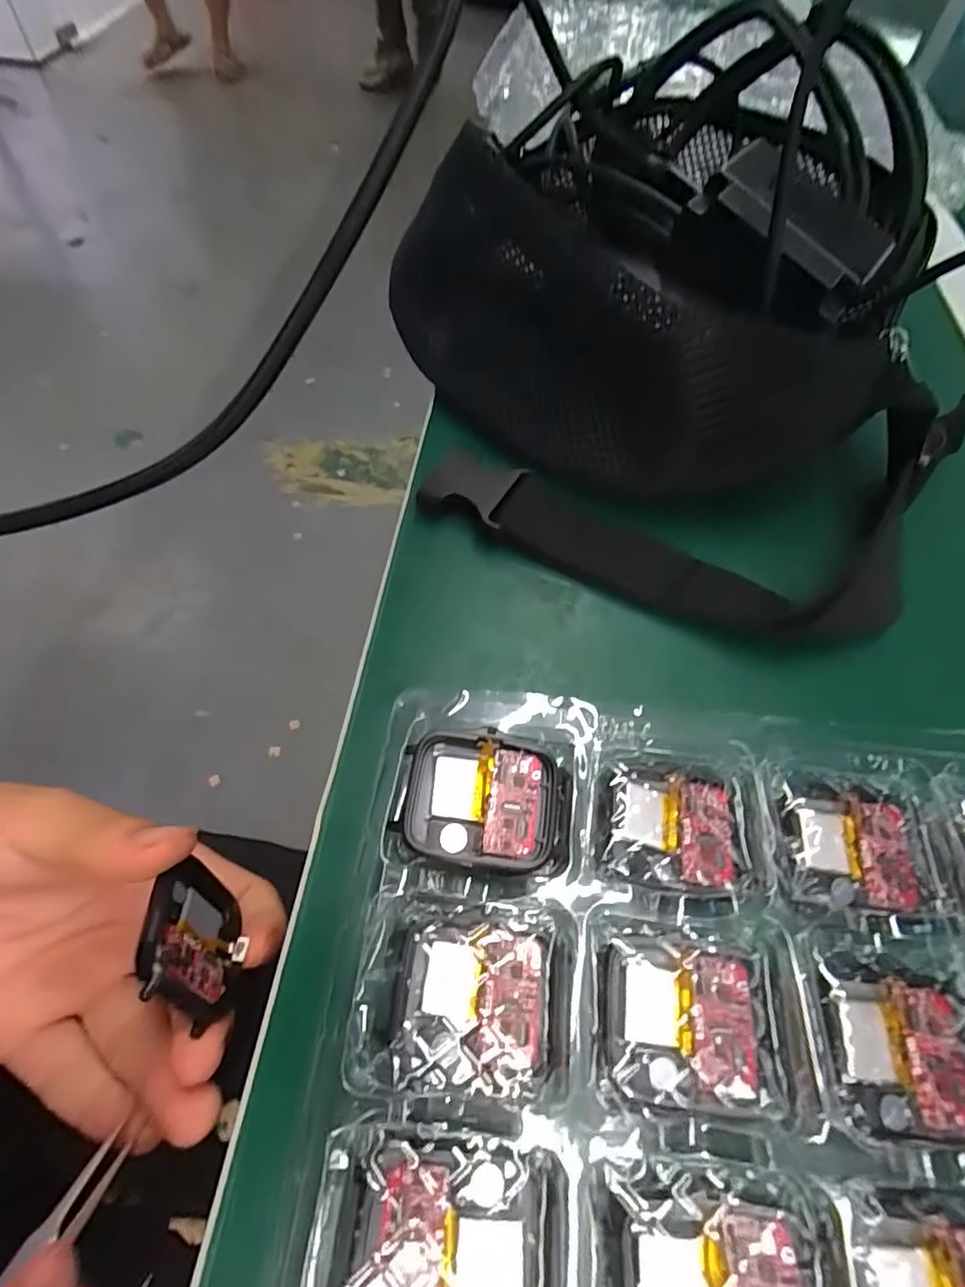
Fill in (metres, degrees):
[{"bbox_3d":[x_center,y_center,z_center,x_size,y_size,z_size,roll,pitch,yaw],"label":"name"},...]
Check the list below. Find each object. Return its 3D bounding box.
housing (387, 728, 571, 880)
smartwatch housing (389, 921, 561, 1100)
[{"bbox_3d":[0.001,0.048,0.168,0.048,0.011,0.038,8,60,1],"label":"housing"},{"bbox_3d":[-0.002,0.094,0.148,0.043,0.011,0.037,6,60,0],"label":"smartwatch housing"}]

